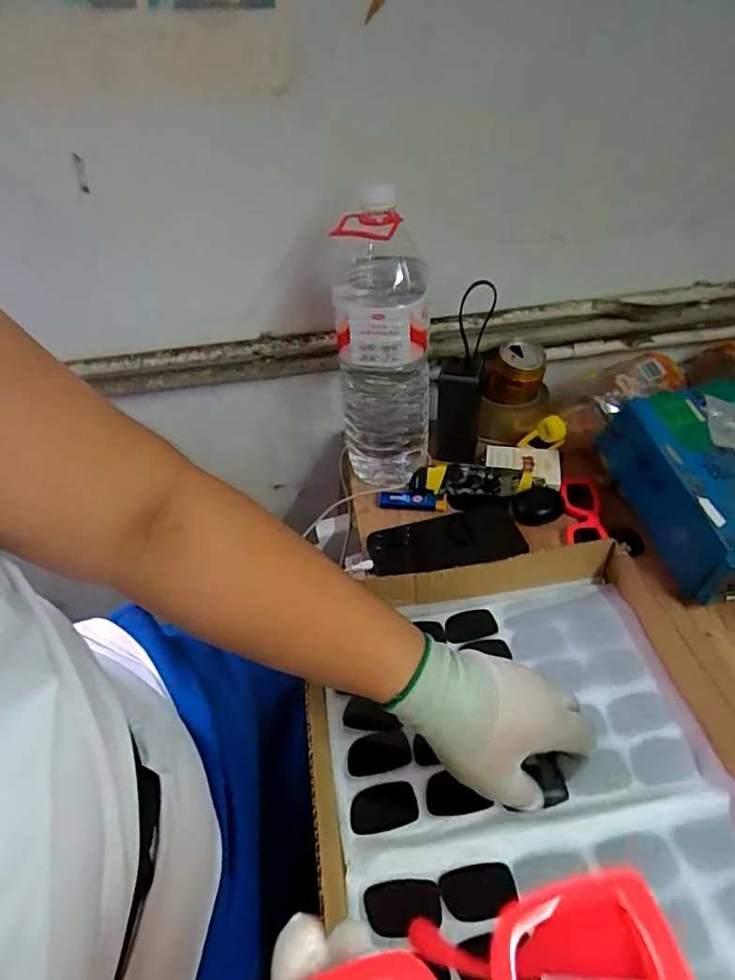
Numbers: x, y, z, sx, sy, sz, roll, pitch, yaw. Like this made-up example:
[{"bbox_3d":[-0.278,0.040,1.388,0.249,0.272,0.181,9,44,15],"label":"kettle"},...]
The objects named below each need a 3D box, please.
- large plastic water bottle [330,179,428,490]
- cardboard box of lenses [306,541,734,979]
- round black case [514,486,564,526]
[{"bbox_3d":[0.017,-0.138,0.588,0.096,0.318,0.082,-6,41,0],"label":"large plastic water bottle"},{"bbox_3d":[0.132,0.225,0.369,0.308,0.062,0.403,-9,42,-6],"label":"cardboard box of lenses"},{"bbox_3d":[0.198,0.018,0.623,0.054,0.021,0.048,10,44,18],"label":"round black case"}]

